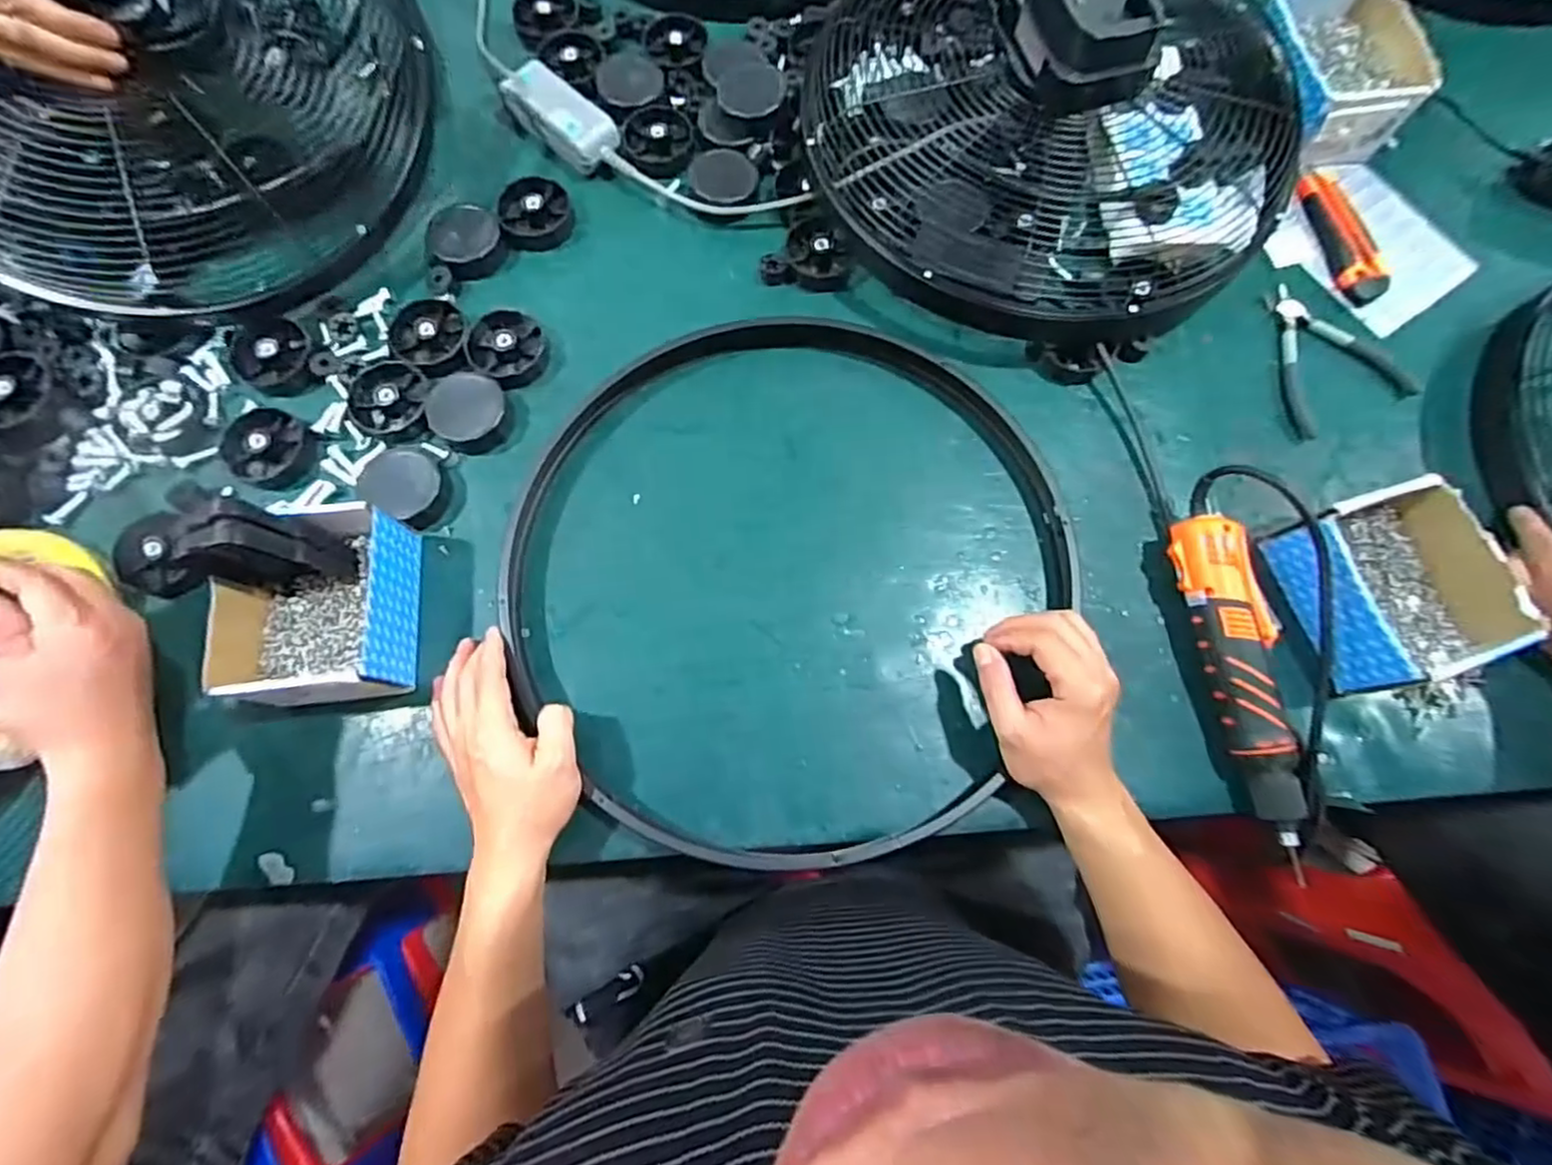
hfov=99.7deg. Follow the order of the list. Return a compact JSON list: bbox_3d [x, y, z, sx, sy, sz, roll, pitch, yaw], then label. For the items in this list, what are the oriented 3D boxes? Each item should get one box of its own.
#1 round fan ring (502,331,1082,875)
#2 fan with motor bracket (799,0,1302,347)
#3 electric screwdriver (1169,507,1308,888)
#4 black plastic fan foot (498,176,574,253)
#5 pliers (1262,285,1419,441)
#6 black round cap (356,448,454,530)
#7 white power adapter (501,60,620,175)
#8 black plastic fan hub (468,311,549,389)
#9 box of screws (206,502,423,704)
[{"bbox_3d":[0.008,-0.021,0.532,0.455,0.031,0.465,0,72,1],"label":"round fan ring"},{"bbox_3d":[0.263,-0.449,0.589,0.435,0.154,0.471,0,76,0],"label":"fan with motor bracket"},{"bbox_3d":[0.349,0.075,0.483,0.052,0.038,0.261,-9,76,-2],"label":"electric screwdriver"},{"bbox_3d":[-0.227,-0.351,0.621,0.065,0.016,0.072,-18,76,-5],"label":"black plastic fan foot"},{"bbox_3d":[0.494,-0.212,0.597,0.120,0.014,0.139,-23,77,-6],"label":"pliers"},{"bbox_3d":[-0.307,-0.082,0.545,0.068,0.024,0.057,32,78,8],"label":"black round cap"},{"bbox_3d":[-0.207,-0.456,0.634,0.055,0.029,0.122,-44,80,-10],"label":"white power adapter"},{"bbox_3d":[-0.238,-0.213,0.584,0.070,0.022,0.065,0,76,0],"label":"black plastic fan hub"},{"bbox_3d":[-0.344,0.018,0.498,0.118,0.077,0.143,-5,74,-2],"label":"box of screws"}]

